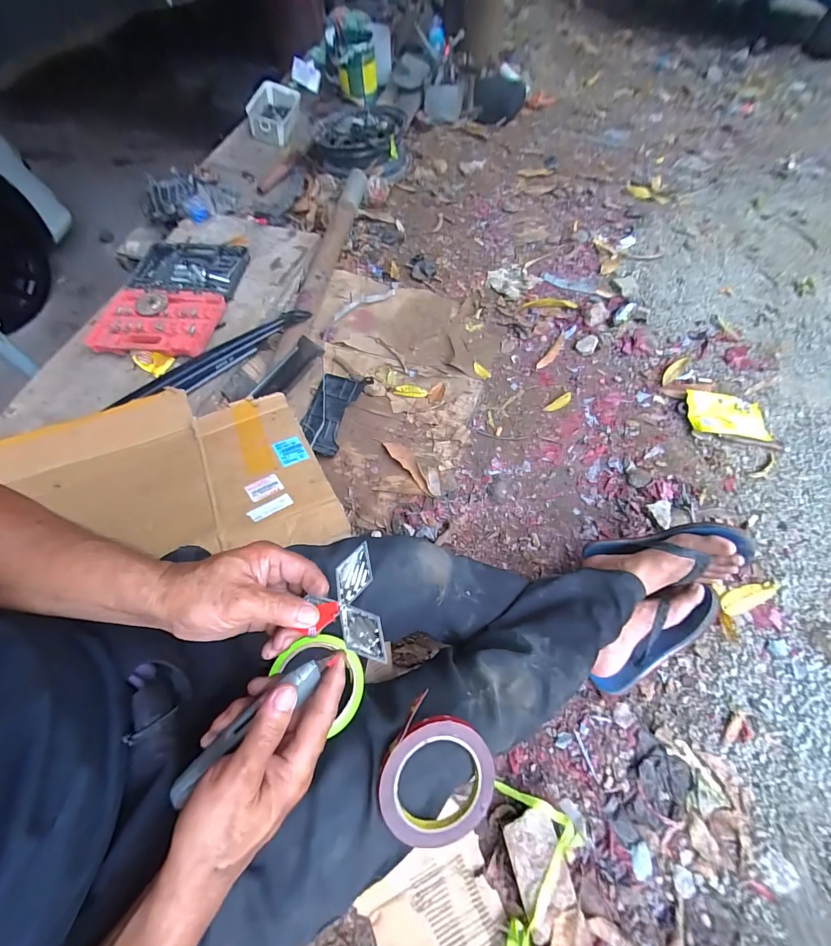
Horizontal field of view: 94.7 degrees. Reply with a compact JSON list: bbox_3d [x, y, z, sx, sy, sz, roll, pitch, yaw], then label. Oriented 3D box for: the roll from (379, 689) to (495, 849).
[{"bbox_3d":[0.018,0.276,0.346,0.107,0.010,0.104,1,83,-10],"label":"roll"}]

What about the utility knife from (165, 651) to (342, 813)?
[{"bbox_3d":[-0.124,0.189,0.286,0.147,0.016,0.018,-41,69,-4],"label":"utility knife"}]

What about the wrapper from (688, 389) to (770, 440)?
[{"bbox_3d":[0.737,-0.137,0.910,0.169,0.021,0.112,10,62,4],"label":"wrapper"}]

